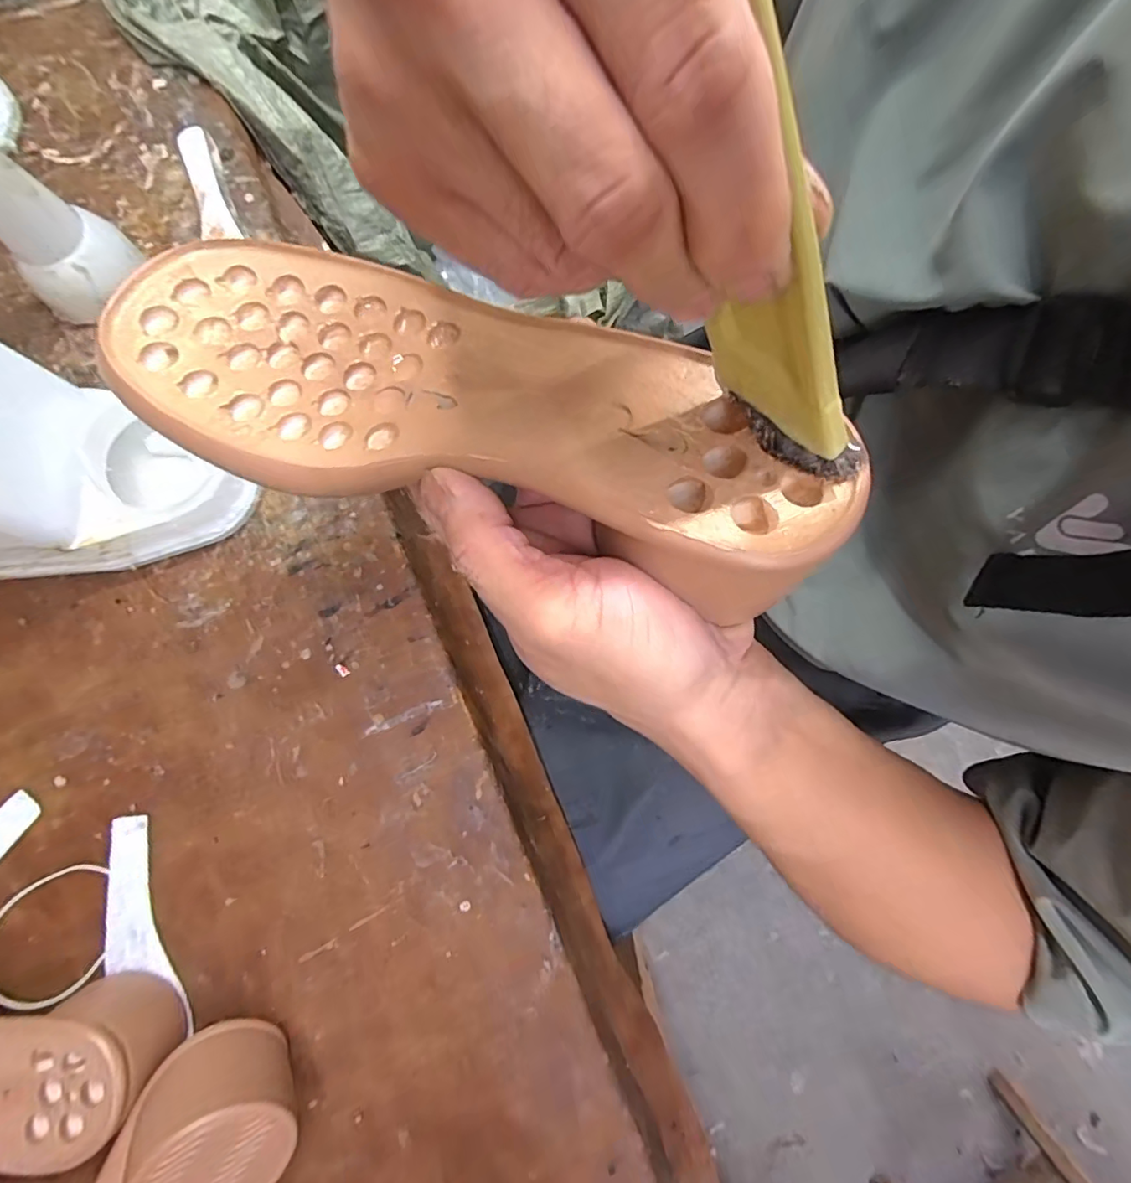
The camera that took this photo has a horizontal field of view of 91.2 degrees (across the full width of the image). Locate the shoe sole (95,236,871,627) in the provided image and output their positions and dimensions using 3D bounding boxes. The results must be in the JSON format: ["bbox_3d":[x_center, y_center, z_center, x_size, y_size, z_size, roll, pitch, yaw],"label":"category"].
[{"bbox_3d":[-0.037,-0.062,0.175,0.242,0.028,0.091,21,80,16],"label":"shoe sole"}]

